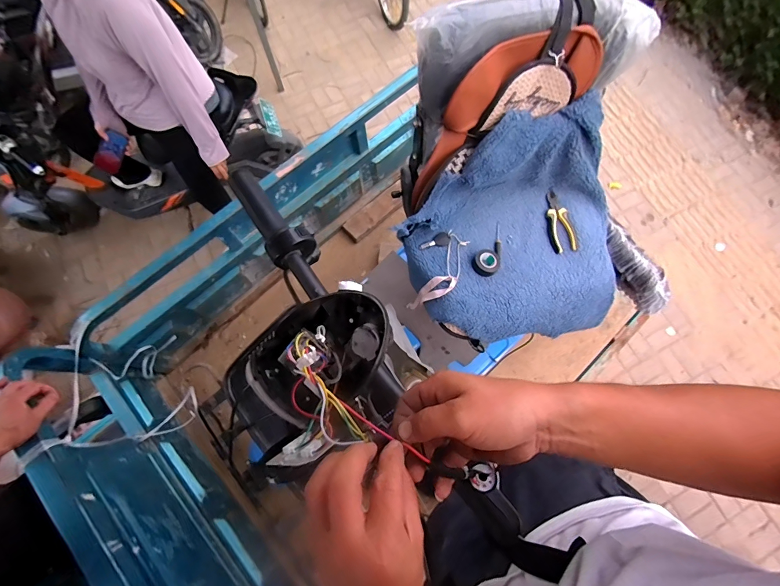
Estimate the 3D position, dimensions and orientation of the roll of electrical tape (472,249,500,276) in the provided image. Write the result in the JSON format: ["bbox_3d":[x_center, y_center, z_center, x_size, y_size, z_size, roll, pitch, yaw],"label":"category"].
[{"bbox_3d":[0.219,-0.071,0.788,0.064,0.022,0.060,1,72,-2],"label":"roll of electrical tape"}]

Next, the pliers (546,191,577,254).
[{"bbox_3d":[0.408,-0.171,0.836,0.055,0.022,0.154,-6,72,-4],"label":"pliers"}]

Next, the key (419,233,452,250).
[{"bbox_3d":[0.103,-0.120,0.800,0.075,0.009,0.030,-10,73,-5],"label":"key"}]

